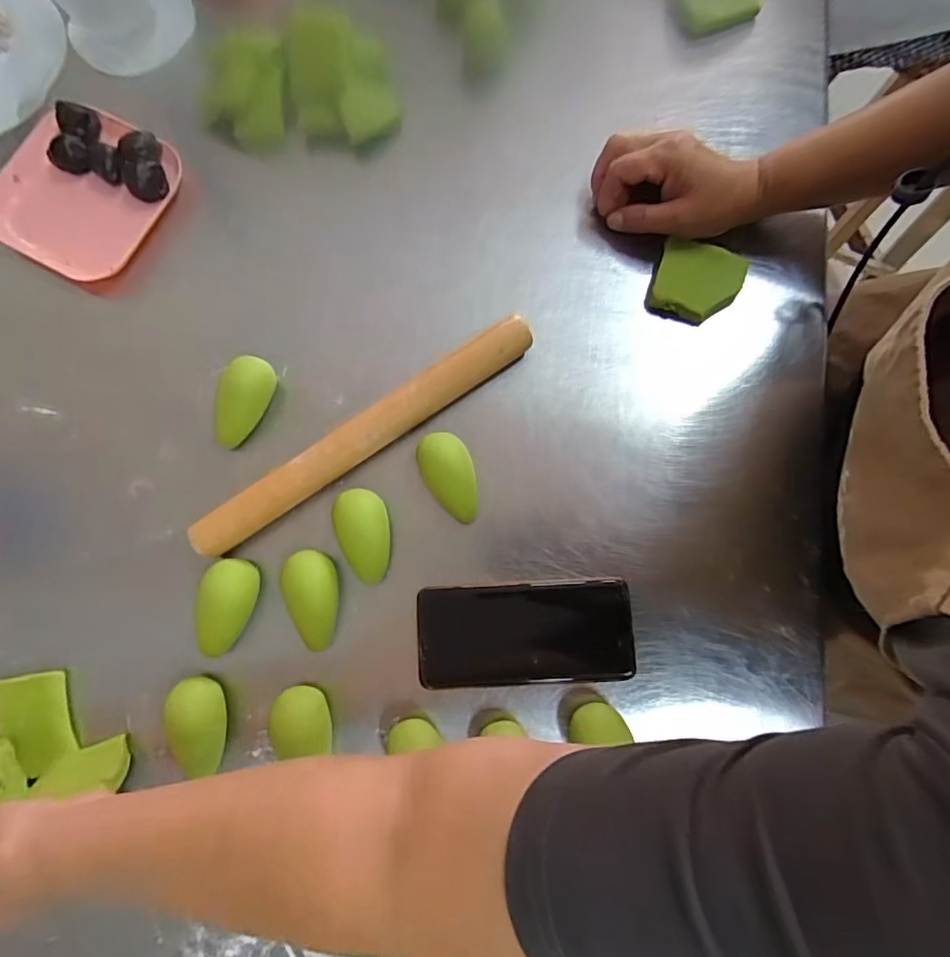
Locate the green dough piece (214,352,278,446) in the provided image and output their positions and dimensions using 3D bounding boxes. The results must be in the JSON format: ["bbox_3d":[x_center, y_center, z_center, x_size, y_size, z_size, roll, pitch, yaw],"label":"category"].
[{"bbox_3d":[-0.185,-0.061,0.425,0.032,0.025,0.070,29,81,7],"label":"green dough piece"}]

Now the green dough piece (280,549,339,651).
[{"bbox_3d":[-0.120,0.089,0.401,0.032,0.034,0.070,-8,79,0],"label":"green dough piece"}]

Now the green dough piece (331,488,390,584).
[{"bbox_3d":[-0.084,0.044,0.415,0.038,0.026,0.069,-14,79,-1],"label":"green dough piece"}]

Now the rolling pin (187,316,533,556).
[{"bbox_3d":[-0.083,-0.032,0.427,0.294,0.035,0.030,-34,80,-5],"label":"rolling pin"}]

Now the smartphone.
[{"bbox_3d":[0.037,0.115,0.407,0.157,0.015,0.073,-3,79,1],"label":"smartphone"}]

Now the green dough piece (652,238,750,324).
[{"bbox_3d":[0.183,-0.161,0.449,0.066,0.019,0.058,17,80,5],"label":"green dough piece"}]

